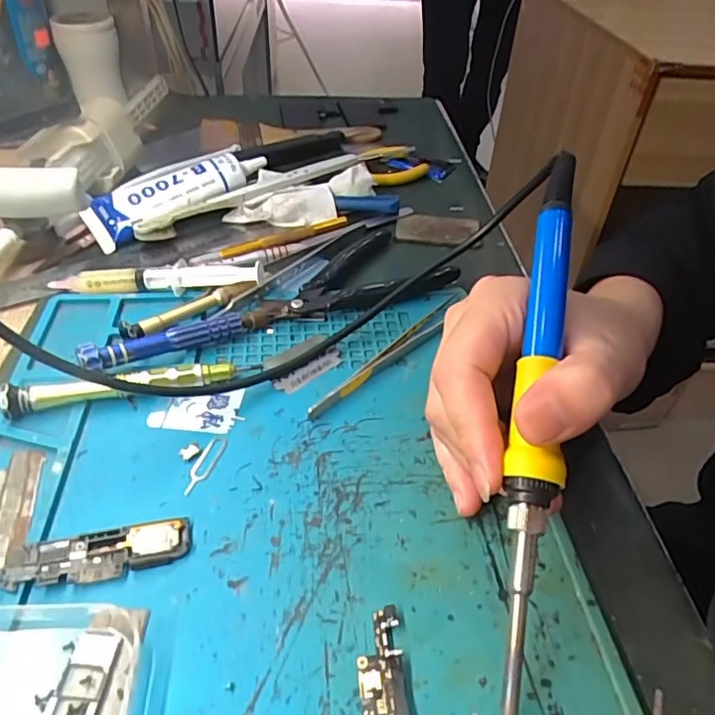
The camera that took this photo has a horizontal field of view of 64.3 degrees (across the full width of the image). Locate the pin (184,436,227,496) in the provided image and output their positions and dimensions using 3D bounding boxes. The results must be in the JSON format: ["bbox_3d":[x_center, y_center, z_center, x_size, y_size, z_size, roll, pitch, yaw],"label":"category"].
[{"bbox_3d":[-0.068,0.047,0.253,0.008,0.004,0.033,21,45,7],"label":"pin"}]

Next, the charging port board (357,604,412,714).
[{"bbox_3d":[0.008,0.106,0.190,0.015,0.005,0.042,-2,42,-7],"label":"charging port board"}]

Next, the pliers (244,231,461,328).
[{"bbox_3d":[-0.013,-0.055,0.360,0.133,0.010,0.077,-16,45,-21],"label":"pliers"}]

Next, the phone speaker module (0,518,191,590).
[{"bbox_3d":[-0.098,0.075,0.217,0.065,0.005,0.020,-9,43,-14],"label":"phone speaker module"}]

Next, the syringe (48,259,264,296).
[{"bbox_3d":[-0.120,-0.048,0.339,0.128,0.023,0.017,2,42,-2],"label":"syringe"}]

